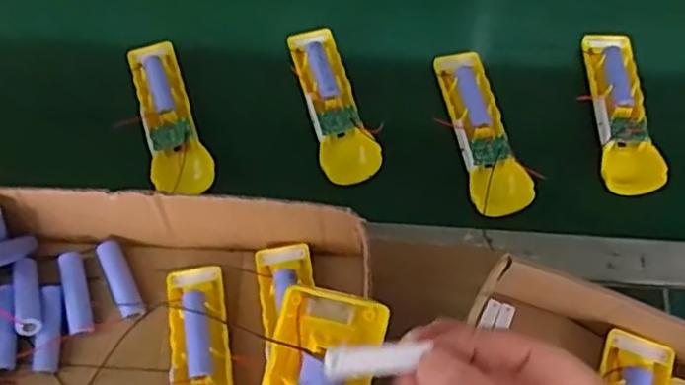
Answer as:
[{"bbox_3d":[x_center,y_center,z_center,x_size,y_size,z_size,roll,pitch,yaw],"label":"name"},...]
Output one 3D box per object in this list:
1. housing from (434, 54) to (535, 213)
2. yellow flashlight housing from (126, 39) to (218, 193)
[{"bbox_3d":[0.120,-0.058,0.606,0.050,0.022,0.168,-12,64,-5],"label":"housing"},{"bbox_3d":[-0.156,-0.071,0.614,0.050,0.022,0.161,-16,64,-7],"label":"yellow flashlight housing"}]

